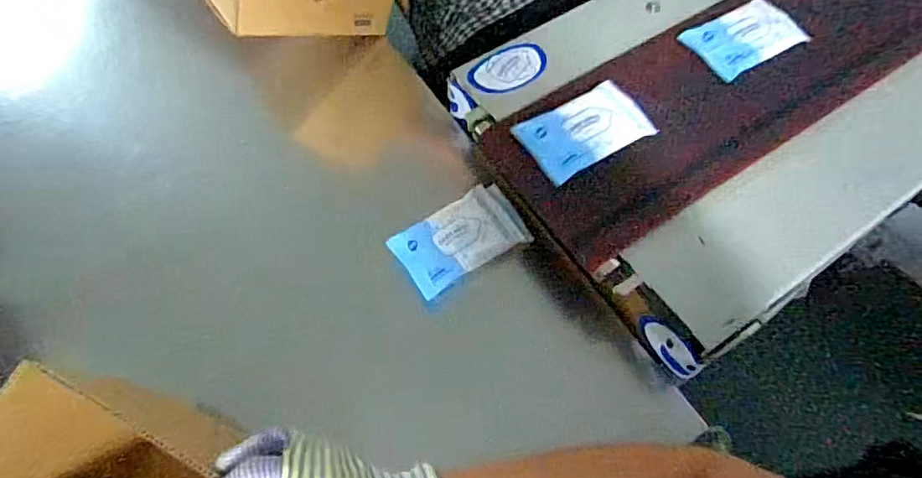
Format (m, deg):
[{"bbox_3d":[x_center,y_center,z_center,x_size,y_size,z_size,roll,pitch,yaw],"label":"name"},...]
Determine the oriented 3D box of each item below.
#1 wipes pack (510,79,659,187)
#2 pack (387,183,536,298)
[{"bbox_3d":[0.138,-0.120,0.581,0.148,0.017,0.086,-29,64,-13],"label":"wipes pack"},{"bbox_3d":[0.001,-0.002,0.601,0.142,0.018,0.082,-32,65,-14],"label":"pack"}]

